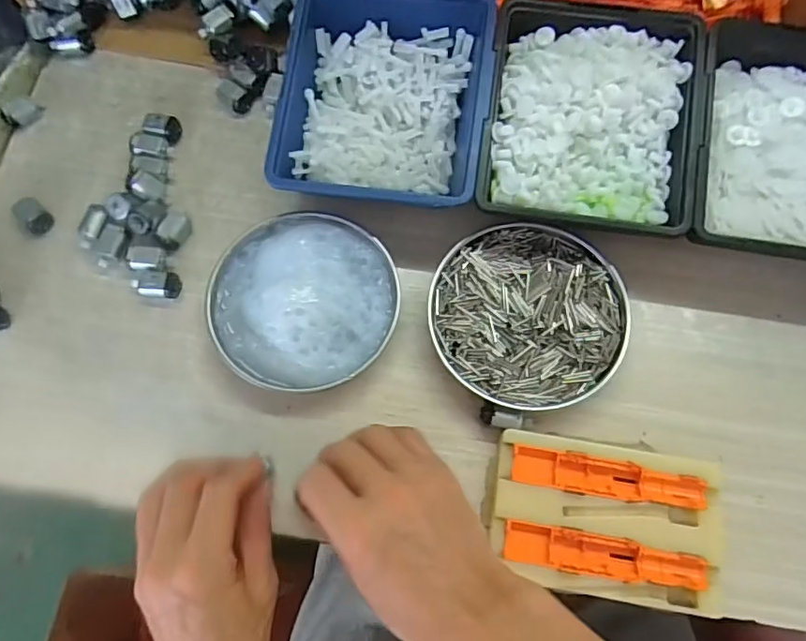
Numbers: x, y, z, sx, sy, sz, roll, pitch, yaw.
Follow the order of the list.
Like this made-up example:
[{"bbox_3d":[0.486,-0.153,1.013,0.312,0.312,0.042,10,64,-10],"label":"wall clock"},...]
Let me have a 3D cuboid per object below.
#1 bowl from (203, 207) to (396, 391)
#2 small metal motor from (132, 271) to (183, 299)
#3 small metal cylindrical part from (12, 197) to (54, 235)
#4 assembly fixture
[{"bbox_3d":[-0.070,-0.015,0.392,0.128,0.026,0.129,0,72,0],"label":"bowl"},{"bbox_3d":[-0.179,-0.026,0.400,0.036,0.011,0.020,8,72,2],"label":"small metal motor"},{"bbox_3d":[-0.283,-0.079,0.419,0.026,0.018,0.020,40,76,12],"label":"small metal cylindrical part"},{"bbox_3d":[0.129,0.125,0.345,0.140,0.019,0.090,9,72,3],"label":"assembly fixture"}]

